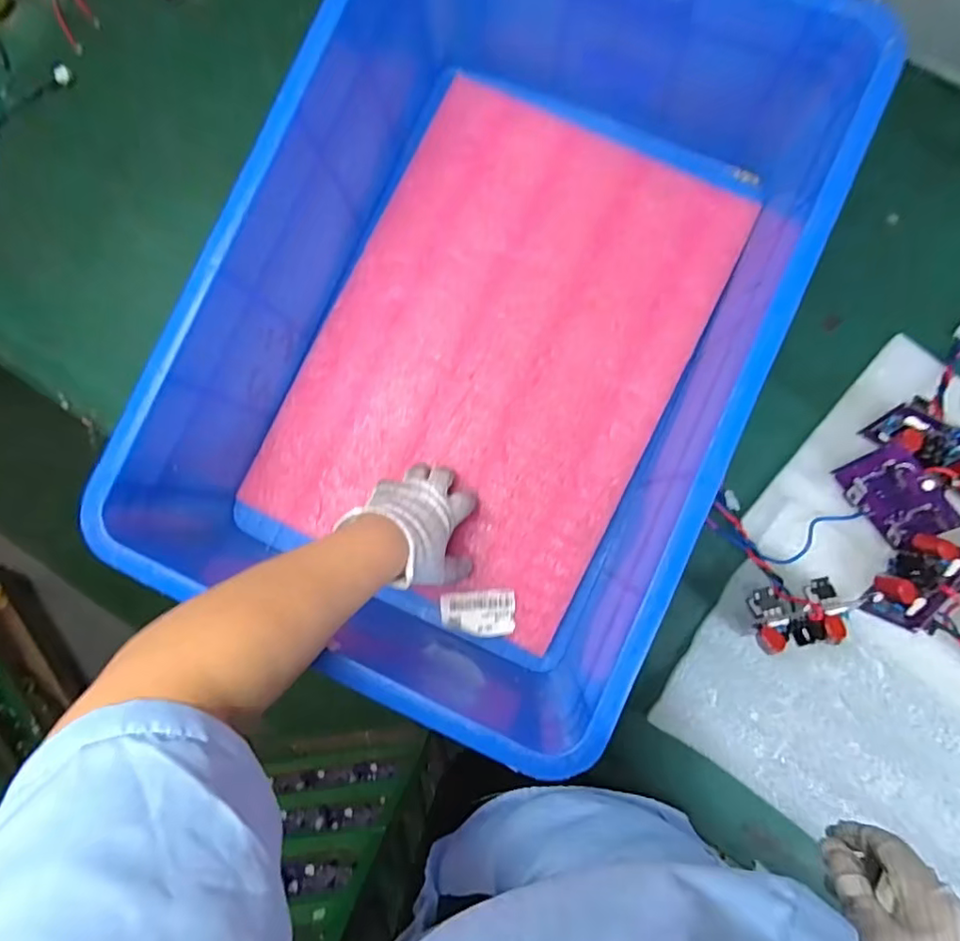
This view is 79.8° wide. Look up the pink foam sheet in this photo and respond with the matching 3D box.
[{"bbox_3d":[0.022,-0.126,0.604,0.367,0.019,0.495,25,89,6],"label":"pink foam sheet"}]

